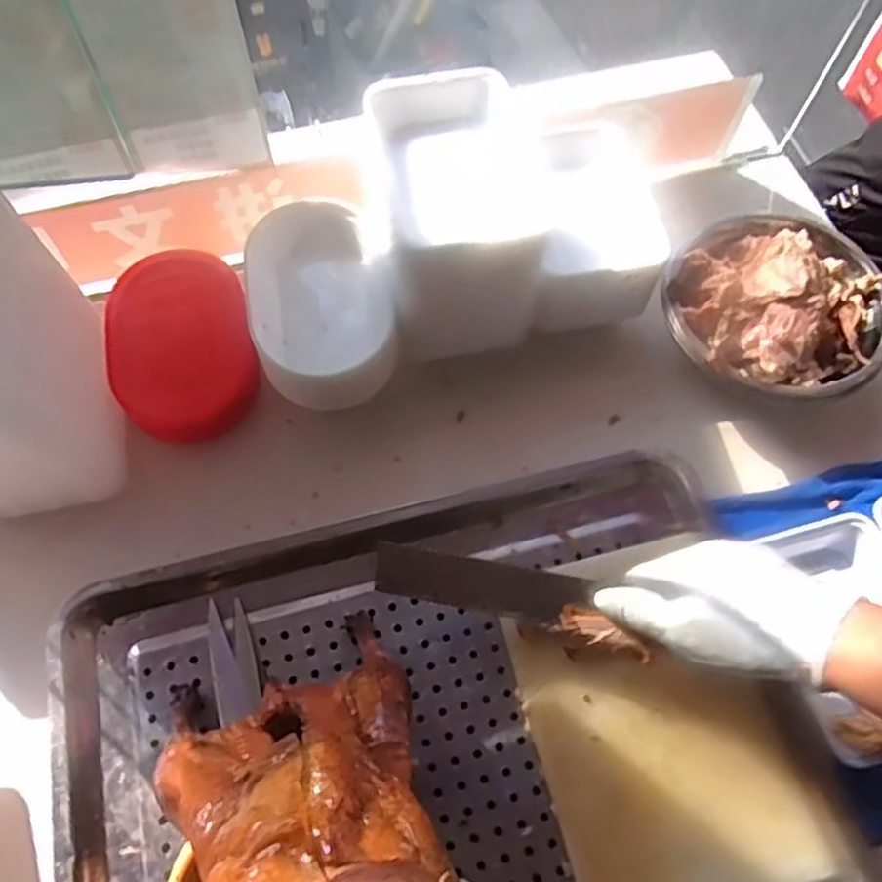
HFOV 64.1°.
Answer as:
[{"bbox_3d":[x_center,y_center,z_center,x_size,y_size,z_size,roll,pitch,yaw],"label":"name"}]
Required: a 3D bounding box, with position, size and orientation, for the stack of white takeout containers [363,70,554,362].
[{"bbox_3d":[0.019,-0.179,0.568,0.123,0.128,0.169,-7,65,-4],"label":"stack of white takeout containers"}]

